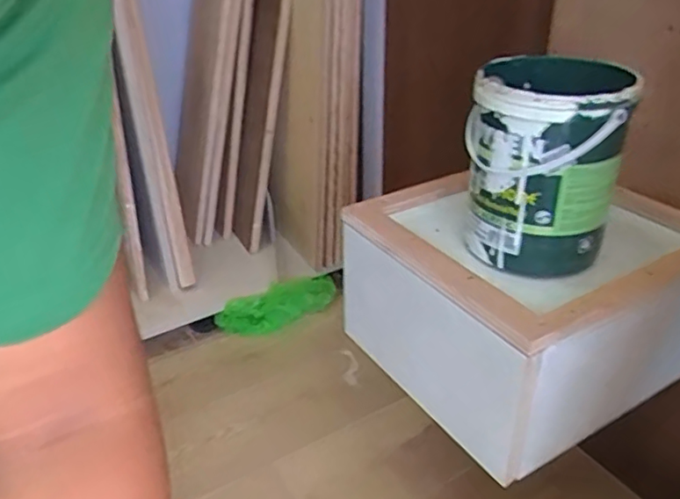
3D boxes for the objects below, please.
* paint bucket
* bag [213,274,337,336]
[{"bbox_3d":[0.261,-0.120,0.782,0.184,0.229,0.224,8,32,15],"label":"paint bucket"},{"bbox_3d":[-0.151,0.148,1.502,0.304,0.154,0.082,-11,32,-16],"label":"bag"}]

